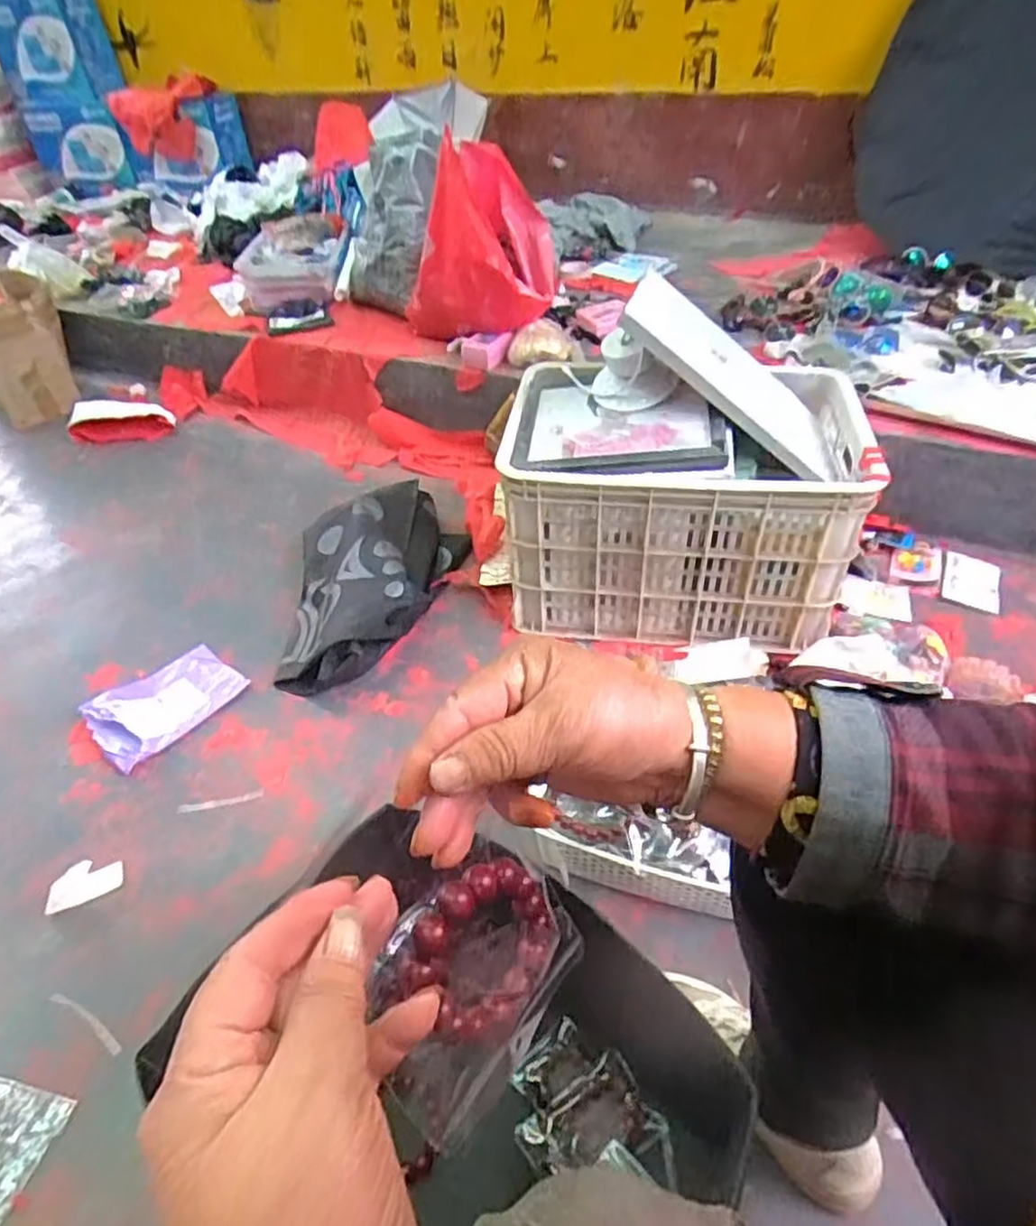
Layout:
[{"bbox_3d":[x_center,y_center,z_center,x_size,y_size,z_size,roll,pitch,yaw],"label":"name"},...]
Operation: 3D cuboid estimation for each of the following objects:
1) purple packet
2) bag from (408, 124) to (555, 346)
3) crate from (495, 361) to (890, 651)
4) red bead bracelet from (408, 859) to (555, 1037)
[{"bbox_3d":[-0.528,0.126,1.055,0.141,0.030,0.203,28,50,30],"label":"purple packet"},{"bbox_3d":[-0.065,-0.734,1.444,0.234,0.344,0.305,-24,46,-22],"label":"bag"},{"bbox_3d":[0.250,-0.178,1.100,0.503,0.320,0.335,5,42,8],"label":"crate"},{"bbox_3d":[-0.013,0.143,0.302,0.011,0.090,0.066,17,56,38],"label":"red bead bracelet"}]

